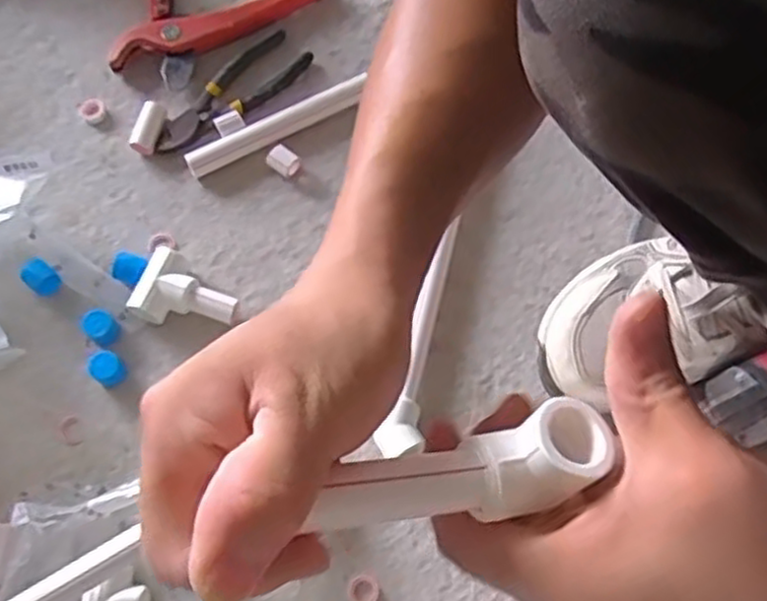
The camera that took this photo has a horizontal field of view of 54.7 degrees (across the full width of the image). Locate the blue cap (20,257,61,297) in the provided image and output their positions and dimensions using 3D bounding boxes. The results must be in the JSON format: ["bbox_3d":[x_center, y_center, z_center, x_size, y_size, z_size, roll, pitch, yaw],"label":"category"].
[{"bbox_3d":[-0.268,-0.019,0.579,0.027,0.017,0.022,38,73,13],"label":"blue cap"}]

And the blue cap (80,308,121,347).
[{"bbox_3d":[-0.214,0.020,0.562,0.024,0.017,0.022,0,69,-1],"label":"blue cap"}]

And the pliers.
[{"bbox_3d":[-0.131,-0.178,0.644,0.051,0.007,0.155,42,74,14],"label":"pliers"}]

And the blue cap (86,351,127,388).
[{"bbox_3d":[-0.206,0.051,0.554,0.022,0.020,0.024,0,69,-1],"label":"blue cap"}]

